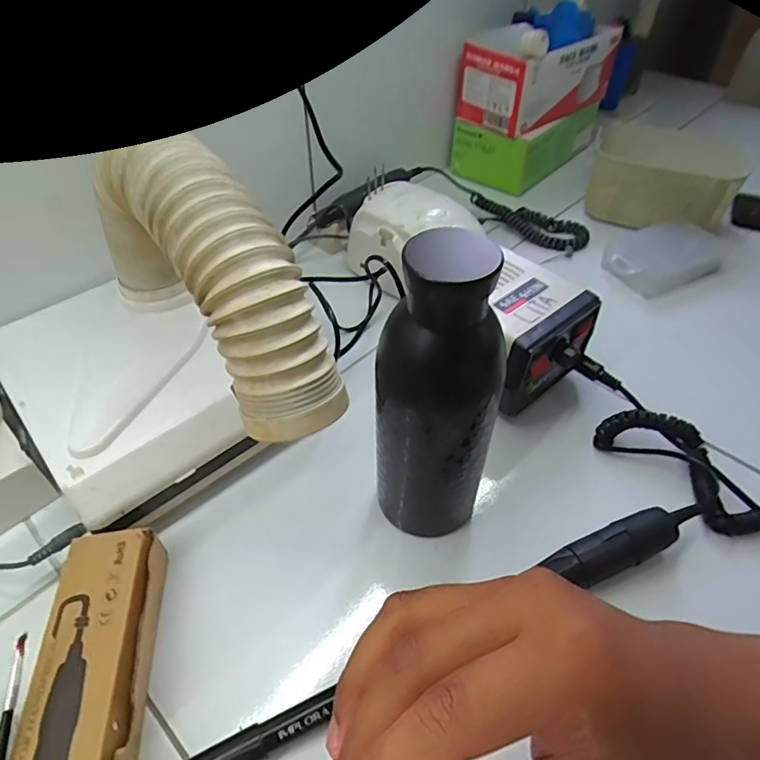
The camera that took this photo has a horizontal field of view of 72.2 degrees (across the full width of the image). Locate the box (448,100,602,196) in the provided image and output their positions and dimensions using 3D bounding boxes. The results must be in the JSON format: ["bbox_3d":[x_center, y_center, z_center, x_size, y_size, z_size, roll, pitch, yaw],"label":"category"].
[{"bbox_3d":[0.221,-0.360,0.755,0.117,0.061,0.236,33,55,28],"label":"box"}]

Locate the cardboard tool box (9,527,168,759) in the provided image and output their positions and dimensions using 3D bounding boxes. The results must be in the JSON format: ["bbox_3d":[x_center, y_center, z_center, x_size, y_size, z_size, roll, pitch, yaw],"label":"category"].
[{"bbox_3d":[-0.150,0.186,0.269,0.059,0.039,0.211,-5,46,-5],"label":"cardboard tool box"}]

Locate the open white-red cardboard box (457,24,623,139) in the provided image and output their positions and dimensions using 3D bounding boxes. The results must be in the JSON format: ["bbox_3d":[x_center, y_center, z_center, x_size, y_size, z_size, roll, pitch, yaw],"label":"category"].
[{"bbox_3d":[0.216,-0.408,0.687,0.211,0.096,0.101,-30,53,-25],"label":"open white-red cardboard box"}]

